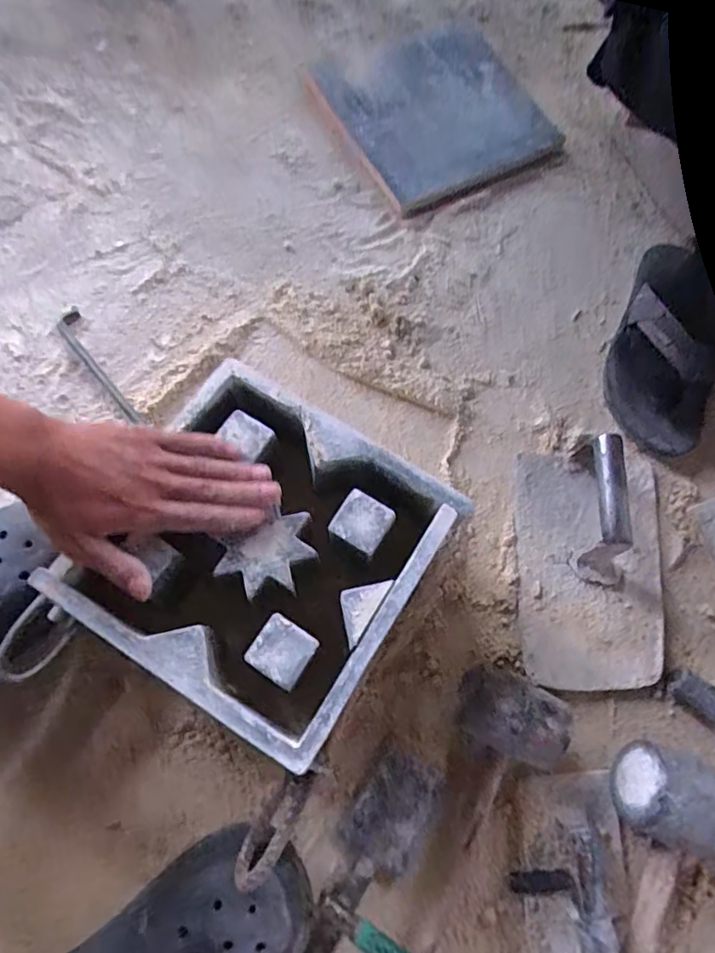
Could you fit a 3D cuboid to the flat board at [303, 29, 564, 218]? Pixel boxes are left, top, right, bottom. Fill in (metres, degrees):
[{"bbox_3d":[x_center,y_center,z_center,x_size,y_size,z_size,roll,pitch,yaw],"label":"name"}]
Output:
[{"bbox_3d":[0.111,-0.495,0.732,0.266,0.021,0.279,-25,74,-9],"label":"flat board"}]

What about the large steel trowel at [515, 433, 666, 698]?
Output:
[{"bbox_3d":[0.229,0.080,0.520,0.144,0.069,0.230,6,72,1],"label":"large steel trowel"}]

